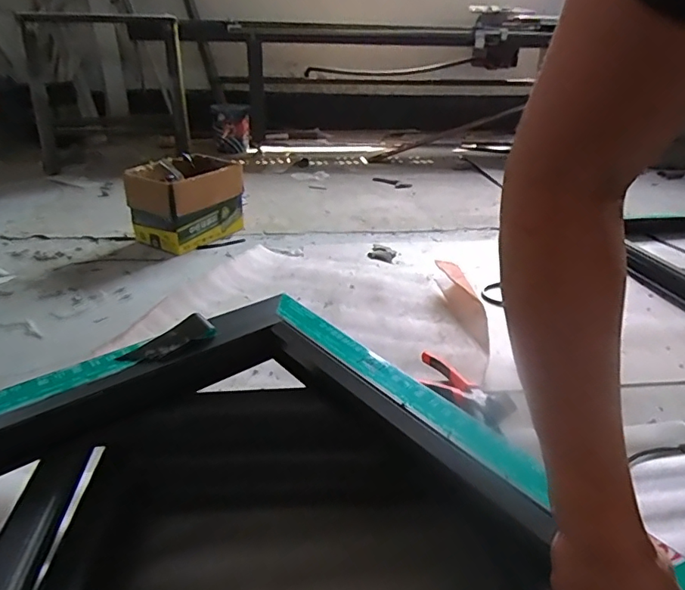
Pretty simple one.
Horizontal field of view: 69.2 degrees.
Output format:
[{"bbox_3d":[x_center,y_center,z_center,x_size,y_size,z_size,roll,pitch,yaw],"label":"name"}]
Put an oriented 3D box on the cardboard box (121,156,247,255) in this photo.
[{"bbox_3d":[-0.538,-0.320,1.724,0.250,0.244,0.376,16,31,26],"label":"cardboard box"}]

